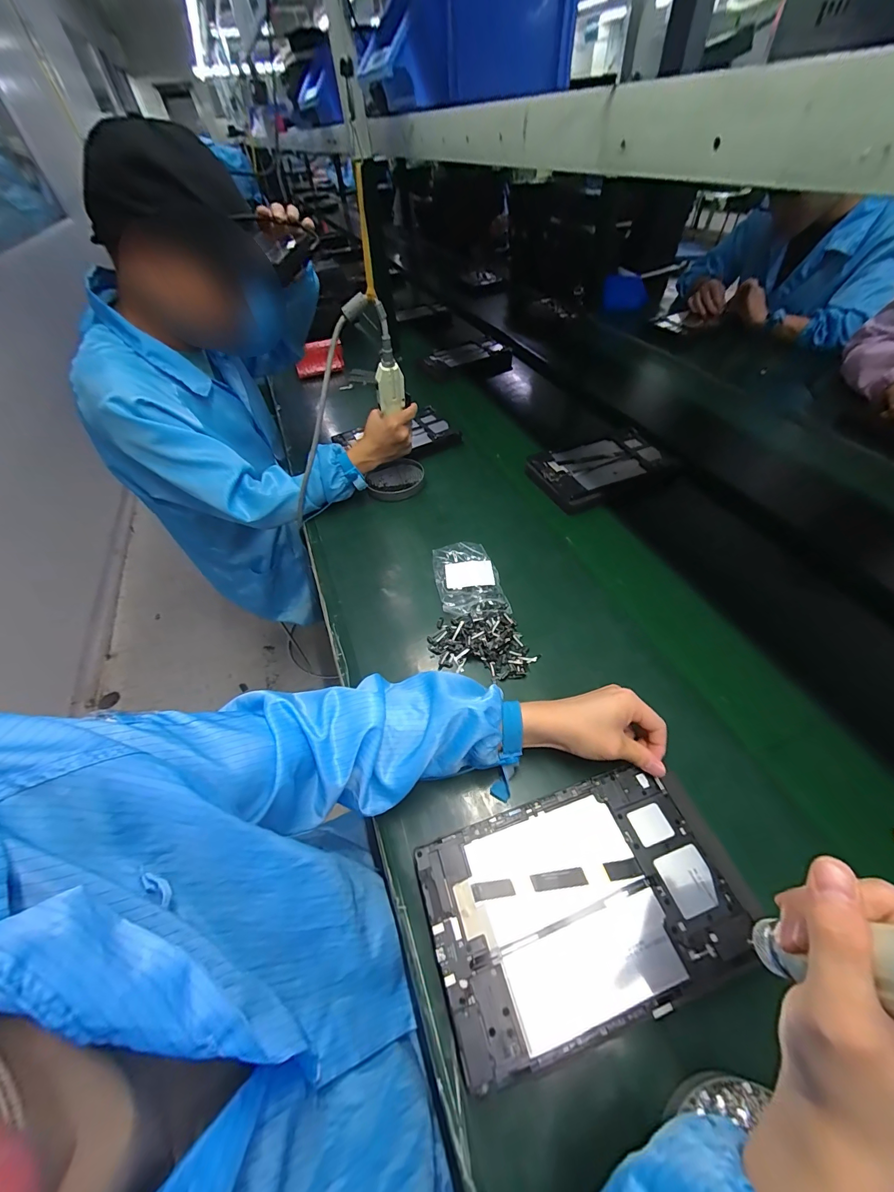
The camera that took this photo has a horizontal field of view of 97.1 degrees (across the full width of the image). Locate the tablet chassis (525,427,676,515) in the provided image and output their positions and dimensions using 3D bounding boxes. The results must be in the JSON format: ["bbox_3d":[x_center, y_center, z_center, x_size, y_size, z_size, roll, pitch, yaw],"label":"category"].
[{"bbox_3d":[0.294,-0.241,0.752,0.260,0.031,0.165,-21,52,-12],"label":"tablet chassis"}]

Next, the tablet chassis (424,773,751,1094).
[{"bbox_3d":[0.107,0.251,0.328,0.238,0.010,0.152,-17,51,-9],"label":"tablet chassis"}]

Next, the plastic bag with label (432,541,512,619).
[{"bbox_3d":[0.030,-0.019,0.598,0.090,0.041,0.146,-11,51,-4],"label":"plastic bag with label"}]

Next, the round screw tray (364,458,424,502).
[{"bbox_3d":[-0.101,-0.229,0.770,0.112,0.030,0.110,-2,51,3],"label":"round screw tray"}]

